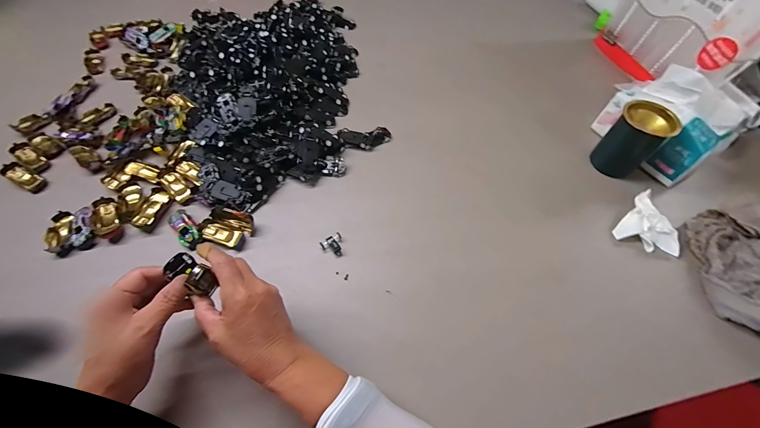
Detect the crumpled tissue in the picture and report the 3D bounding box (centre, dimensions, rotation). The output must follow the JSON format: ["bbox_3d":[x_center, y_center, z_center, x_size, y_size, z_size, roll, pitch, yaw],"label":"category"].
[{"bbox_3d":[0.401,0.021,0.476,0.079,0.033,0.083,38,65,19],"label":"crumpled tissue"}]

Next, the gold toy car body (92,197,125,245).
[{"bbox_3d":[-0.395,0.009,0.472,0.030,0.023,0.067,-27,63,-16],"label":"gold toy car body"}]

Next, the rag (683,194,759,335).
[{"bbox_3d":[0.505,0.097,0.418,0.145,0.054,0.246,-12,60,-9],"label":"rag"}]

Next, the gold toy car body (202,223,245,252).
[{"bbox_3d":[-0.223,0.031,0.466,0.061,0.013,0.029,17,60,9],"label":"gold toy car body"}]

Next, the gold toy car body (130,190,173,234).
[{"bbox_3d":[-0.337,-0.006,0.482,0.030,0.016,0.063,21,61,11],"label":"gold toy car body"}]

